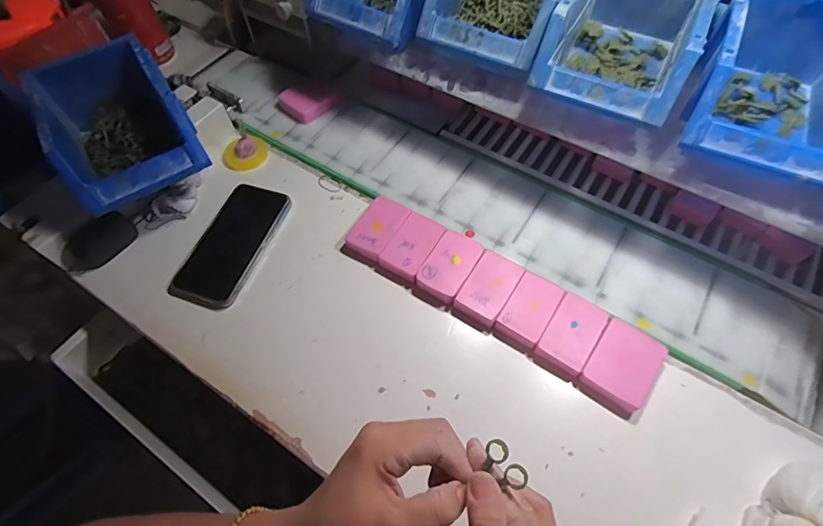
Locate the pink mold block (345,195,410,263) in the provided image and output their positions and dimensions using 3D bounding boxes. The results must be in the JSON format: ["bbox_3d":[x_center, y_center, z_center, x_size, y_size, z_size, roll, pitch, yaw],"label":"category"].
[{"bbox_3d":[-0.037,-0.037,0.472,0.046,0.019,0.068,28,66,16],"label":"pink mold block"}]

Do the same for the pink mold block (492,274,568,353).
[{"bbox_3d":[0.115,0.047,0.423,0.042,0.016,0.072,30,67,17],"label":"pink mold block"}]

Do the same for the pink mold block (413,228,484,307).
[{"bbox_3d":[0.040,0.004,0.447,0.045,0.018,0.075,29,67,17],"label":"pink mold block"}]

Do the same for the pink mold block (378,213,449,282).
[{"bbox_3d":[0.002,-0.017,0.460,0.044,0.018,0.069,29,67,17],"label":"pink mold block"}]

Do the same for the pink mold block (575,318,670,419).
[{"bbox_3d":[0.192,0.095,0.394,0.055,0.014,0.076,33,68,18],"label":"pink mold block"}]

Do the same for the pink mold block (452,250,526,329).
[{"bbox_3d":[0.078,0.026,0.434,0.044,0.016,0.071,30,67,17],"label":"pink mold block"}]

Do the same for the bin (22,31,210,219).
[{"bbox_3d":[-0.312,-0.149,0.456,0.124,0.079,0.185,-28,61,-21],"label":"bin"}]

